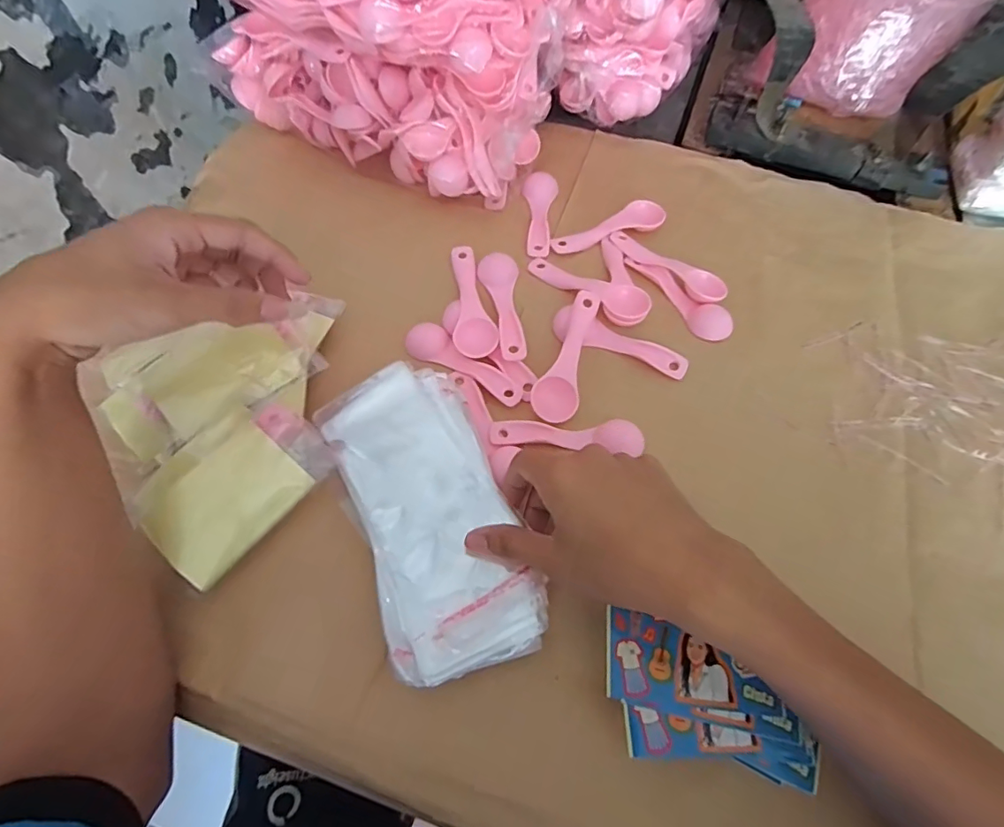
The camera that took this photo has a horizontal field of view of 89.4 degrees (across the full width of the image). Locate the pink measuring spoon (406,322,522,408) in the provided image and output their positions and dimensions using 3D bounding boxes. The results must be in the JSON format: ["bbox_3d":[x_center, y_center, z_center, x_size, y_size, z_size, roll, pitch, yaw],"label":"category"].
[{"bbox_3d":[-0.033,-0.038,0.410,0.110,0.011,0.028,36,67,17],"label":"pink measuring spoon"}]

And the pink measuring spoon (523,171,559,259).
[{"bbox_3d":[0.037,-0.188,0.477,0.032,0.011,0.104,2,62,1],"label":"pink measuring spoon"}]

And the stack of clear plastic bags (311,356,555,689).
[{"bbox_3d":[-0.046,0.062,0.330,0.097,0.031,0.197,-19,62,-11],"label":"stack of clear plastic bags"}]

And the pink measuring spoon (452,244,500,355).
[{"bbox_3d":[-0.031,-0.096,0.427,0.035,0.012,0.110,-13,62,-7],"label":"pink measuring spoon"}]

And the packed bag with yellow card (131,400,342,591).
[{"bbox_3d":[-0.175,0.044,0.335,0.077,0.017,0.113,43,74,2],"label":"packed bag with yellow card"}]

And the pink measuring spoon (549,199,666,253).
[{"bbox_3d":[0.096,-0.173,0.468,0.110,0.010,0.033,-20,64,-11],"label":"pink measuring spoon"}]

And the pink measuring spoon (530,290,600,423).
[{"bbox_3d":[0.052,-0.047,0.397,0.034,0.023,0.110,16,62,8],"label":"pink measuring spoon"}]

